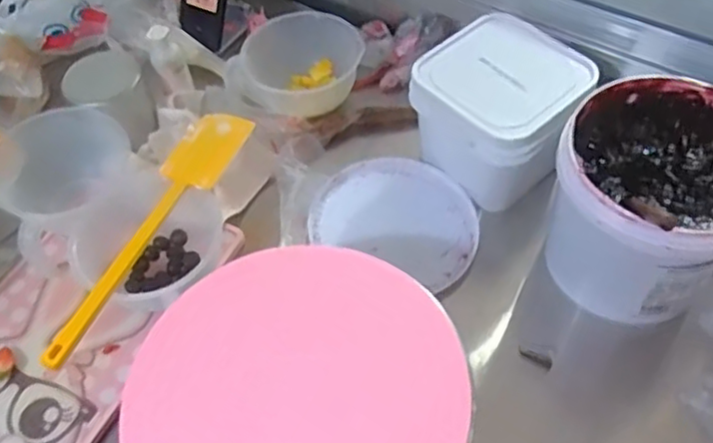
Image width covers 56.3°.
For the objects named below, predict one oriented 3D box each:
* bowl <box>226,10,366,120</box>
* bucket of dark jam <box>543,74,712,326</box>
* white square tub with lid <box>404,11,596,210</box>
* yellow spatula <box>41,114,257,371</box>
[{"bbox_3d":[-0.067,-0.208,0.895,0.151,0.079,0.145,-2,54,3],"label":"bowl"},{"bbox_3d":[0.305,0.000,0.710,0.195,0.226,0.189,-2,54,3],"label":"bucket of dark jam"},{"bbox_3d":[0.170,-0.129,0.812,0.175,0.139,0.168,35,63,26],"label":"white square tub with lid"},{"bbox_3d":[-0.213,0.002,0.681,0.061,0.020,0.323,19,57,17],"label":"yellow spatula"}]

